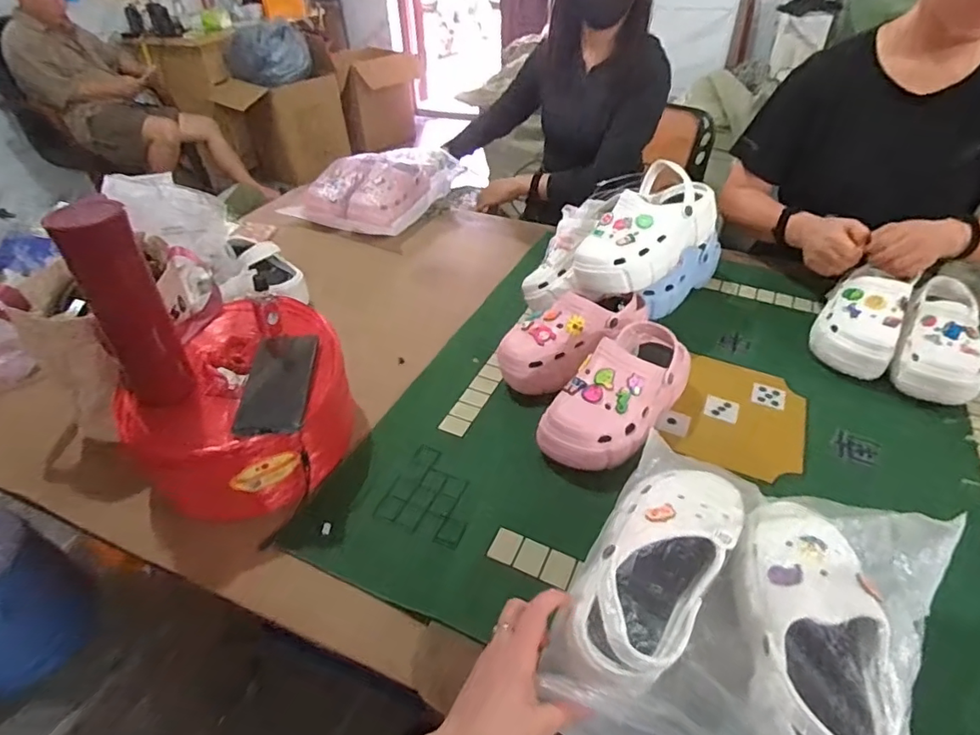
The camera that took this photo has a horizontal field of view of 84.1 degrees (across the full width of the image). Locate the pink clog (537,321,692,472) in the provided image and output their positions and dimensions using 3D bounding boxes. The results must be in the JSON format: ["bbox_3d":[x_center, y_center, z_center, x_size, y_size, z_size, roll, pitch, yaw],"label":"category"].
[{"bbox_3d":[0.170,0.040,0.718,0.108,0.109,0.249,26,48,29],"label":"pink clog"}]

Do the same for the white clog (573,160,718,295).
[{"bbox_3d":[0.239,-0.214,0.846,0.237,0.121,0.113,-28,47,-28],"label":"white clog"}]

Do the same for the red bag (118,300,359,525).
[{"bbox_3d":[-0.302,0.044,0.684,0.218,0.167,0.262,9,41,13],"label":"red bag"}]

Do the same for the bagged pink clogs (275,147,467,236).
[{"bbox_3d":[-0.275,-0.447,1.297,0.295,0.110,0.367,11,42,15],"label":"bagged pink clogs"}]

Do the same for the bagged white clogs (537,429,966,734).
[{"bbox_3d":[0.223,0.226,0.492,0.266,0.128,0.305,20,44,28],"label":"bagged white clogs"}]

